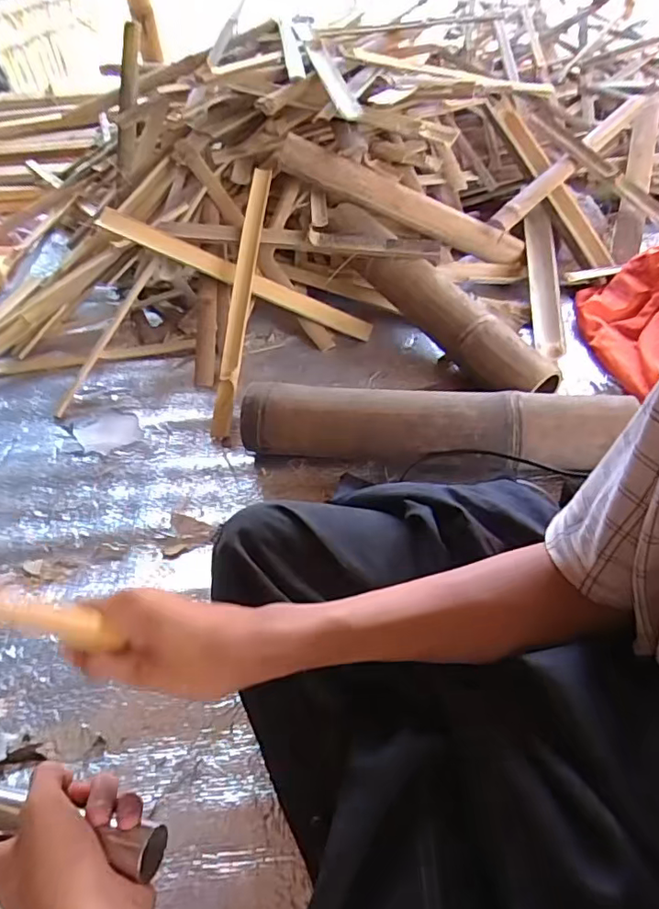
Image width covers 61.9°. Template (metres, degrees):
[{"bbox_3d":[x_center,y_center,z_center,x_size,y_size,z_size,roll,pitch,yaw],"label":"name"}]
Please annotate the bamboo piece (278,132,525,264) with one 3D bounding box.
[{"bbox_3d":[0.143,-0.471,1.045,0.490,0.072,0.053,16,43,-16],"label":"bamboo piece"}]

